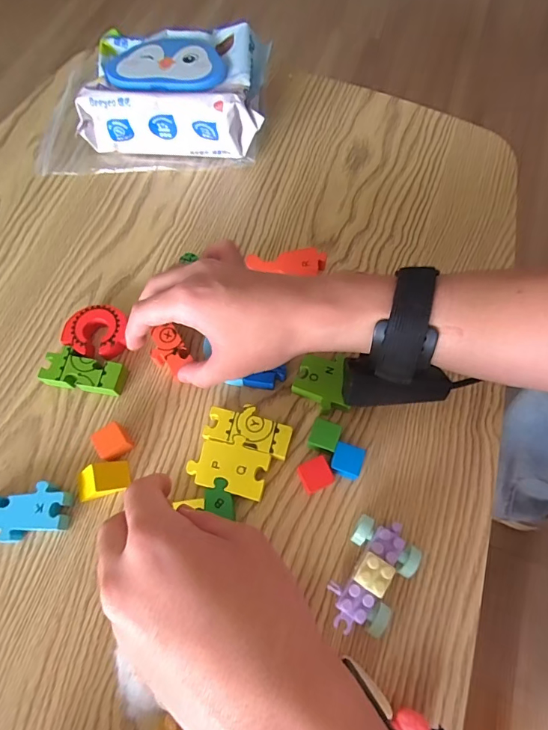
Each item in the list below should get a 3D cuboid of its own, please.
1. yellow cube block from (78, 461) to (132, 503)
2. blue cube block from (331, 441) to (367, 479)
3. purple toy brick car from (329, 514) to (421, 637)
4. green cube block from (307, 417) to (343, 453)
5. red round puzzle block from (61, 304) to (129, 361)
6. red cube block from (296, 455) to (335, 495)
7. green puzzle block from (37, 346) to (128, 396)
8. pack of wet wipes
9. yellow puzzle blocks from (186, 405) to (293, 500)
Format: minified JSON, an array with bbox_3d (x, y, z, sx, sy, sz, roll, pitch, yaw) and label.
[{"bbox_3d":[-0.124,0.083,0.312,0.036,0.017,0.022,-13,68,-4],"label":"yellow cube block"},{"bbox_3d":[0.053,0.071,0.312,0.021,0.021,0.022,18,69,9],"label":"blue cube block"},{"bbox_3d":[0.064,0.137,0.277,0.043,0.034,0.069,27,71,12],"label":"purple toy brick car"},{"bbox_3d":[0.037,0.054,0.319,0.020,0.019,0.022,18,69,9],"label":"green cube block"},{"bbox_3d":[-0.145,-0.027,0.357,0.050,0.016,0.043,7,68,4],"label":"red round puzzle block"},{"bbox_3d":[0.030,0.080,0.309,0.022,0.020,0.020,-24,69,-8],"label":"red cube block"},{"bbox_3d":[-0.150,0.007,0.344,0.065,0.016,0.030,11,68,6],"label":"green puzzle block"},{"bbox_3d":[-0.095,-0.270,0.431,0.173,0.070,0.111,5,68,4],"label":"pack of wet wipes"},{"bbox_3d":[-0.024,0.064,0.318,0.061,0.016,0.061,18,69,9],"label":"yellow puzzle blocks"}]

